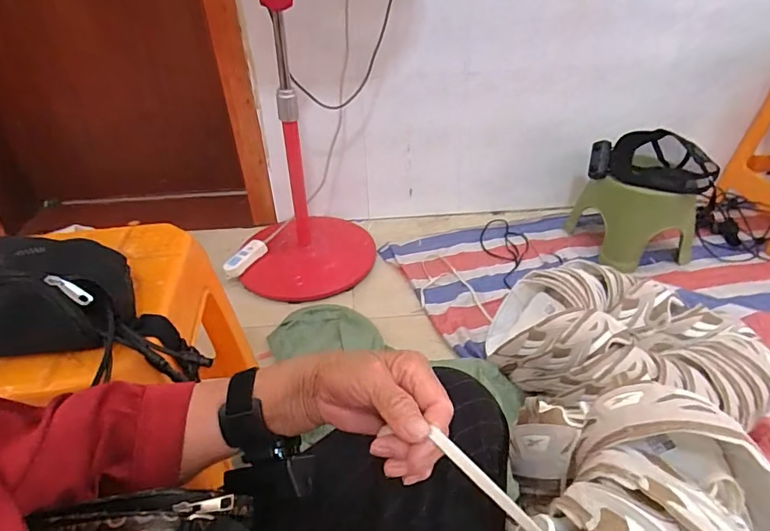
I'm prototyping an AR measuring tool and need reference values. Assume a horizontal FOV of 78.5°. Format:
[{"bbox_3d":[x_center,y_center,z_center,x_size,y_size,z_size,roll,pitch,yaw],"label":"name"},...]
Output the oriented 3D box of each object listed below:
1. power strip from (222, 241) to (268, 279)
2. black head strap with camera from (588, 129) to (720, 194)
[{"bbox_3d":[-0.406,-0.020,1.360,0.058,0.025,0.142,47,65,0],"label":"power strip"},{"bbox_3d":[0.722,-0.282,1.277,0.307,0.135,0.101,17,41,25],"label":"black head strap with camera"}]

